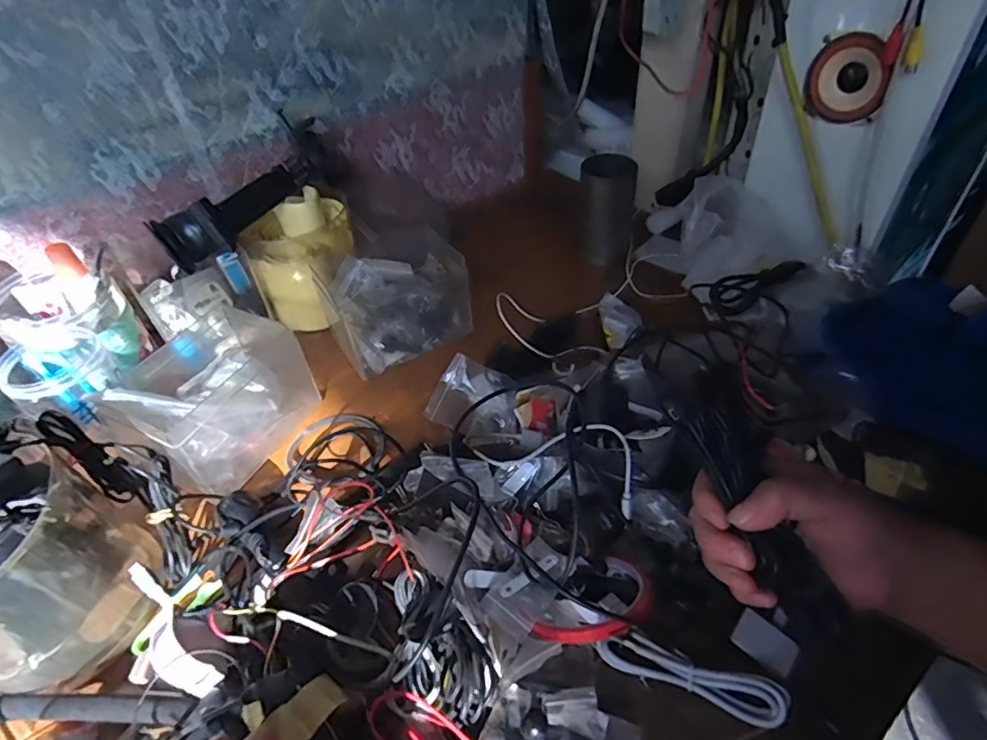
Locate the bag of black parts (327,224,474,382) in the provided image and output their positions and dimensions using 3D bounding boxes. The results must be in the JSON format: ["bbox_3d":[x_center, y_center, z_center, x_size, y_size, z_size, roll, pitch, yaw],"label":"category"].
[{"bbox_3d":[-0.106,-0.076,0.574,0.140,0.089,0.104,-24,46,-20],"label":"bag of black parts"}]

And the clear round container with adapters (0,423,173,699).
[{"bbox_3d":[-0.298,0.119,0.338,0.106,0.176,0.125,9,44,14],"label":"clear round container with adapters"}]

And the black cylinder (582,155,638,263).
[{"bbox_3d":[0.138,-0.195,0.653,0.063,0.109,0.069,6,44,11],"label":"black cylinder"}]

